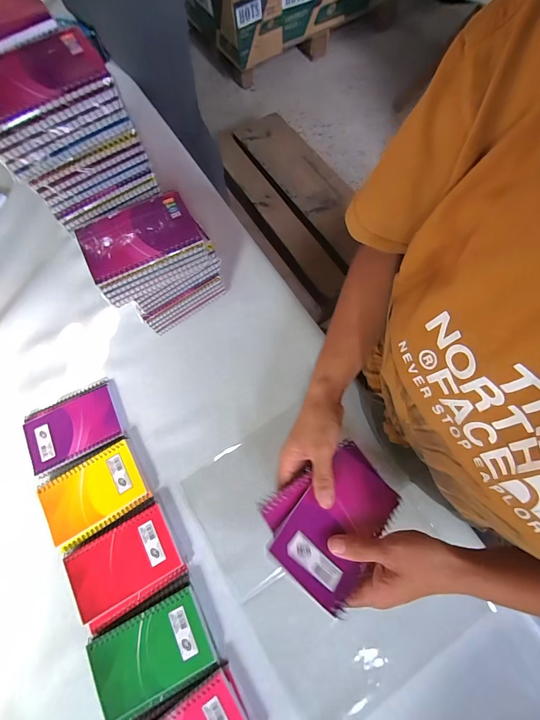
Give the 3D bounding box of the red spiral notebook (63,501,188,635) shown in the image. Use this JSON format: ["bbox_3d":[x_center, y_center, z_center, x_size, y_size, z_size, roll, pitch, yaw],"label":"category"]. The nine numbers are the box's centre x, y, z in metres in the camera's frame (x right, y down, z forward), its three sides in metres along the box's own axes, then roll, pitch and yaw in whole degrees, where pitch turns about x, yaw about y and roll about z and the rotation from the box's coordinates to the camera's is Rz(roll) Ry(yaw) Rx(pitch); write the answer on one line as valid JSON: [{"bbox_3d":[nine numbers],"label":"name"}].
[{"bbox_3d":[-0.182,0.257,0.408,0.126,0.020,0.095,-29,72,-8],"label":"red spiral notebook"}]

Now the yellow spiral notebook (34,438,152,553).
[{"bbox_3d":[-0.237,0.179,0.439,0.131,0.019,0.093,-28,72,-8],"label":"yellow spiral notebook"}]

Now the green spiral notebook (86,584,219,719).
[{"bbox_3d":[-0.135,0.338,0.374,0.126,0.023,0.088,-27,72,-8],"label":"green spiral notebook"}]

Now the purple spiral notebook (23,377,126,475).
[{"bbox_3d":[-0.289,0.094,0.478,0.133,0.013,0.103,-25,71,-7],"label":"purple spiral notebook"}]

